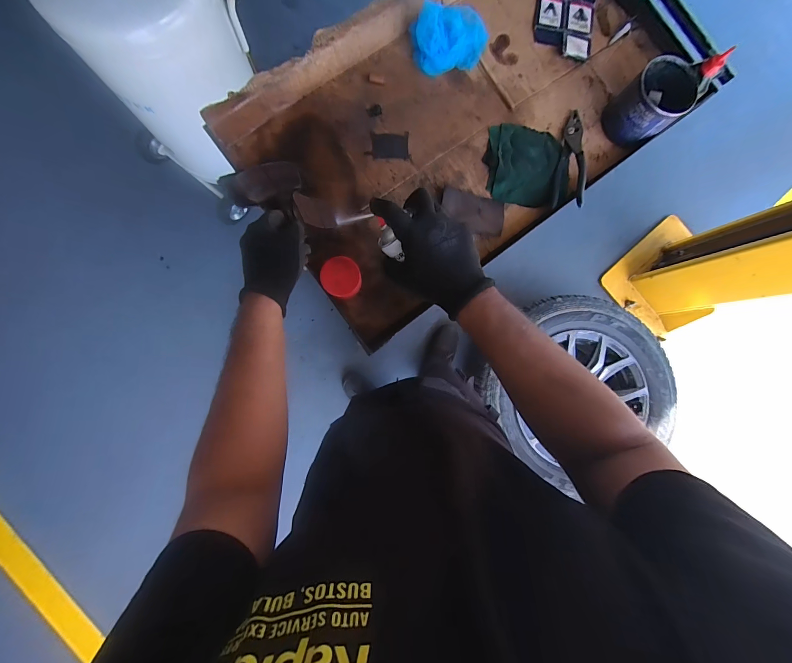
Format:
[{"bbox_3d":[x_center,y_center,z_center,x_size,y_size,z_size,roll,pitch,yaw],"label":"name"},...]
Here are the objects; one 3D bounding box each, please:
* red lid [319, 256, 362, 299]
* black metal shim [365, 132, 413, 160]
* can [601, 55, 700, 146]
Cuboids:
[{"bbox_3d":[-0.090,-0.088,0.563,0.062,0.045,0.062,0,86,-5],"label":"red lid"},{"bbox_3d":[-0.013,-0.334,0.609,0.077,0.004,0.048,0,89,-1],"label":"black metal shim"},{"bbox_3d":[0.444,-0.399,0.591,0.111,0.098,0.097,-43,91,-6],"label":"can"}]

